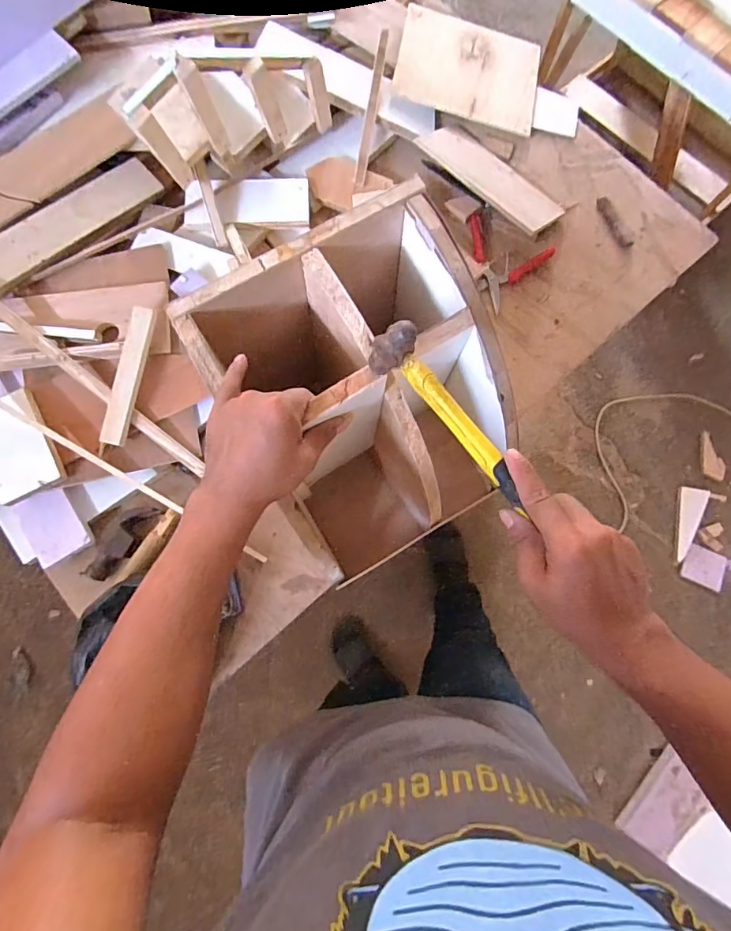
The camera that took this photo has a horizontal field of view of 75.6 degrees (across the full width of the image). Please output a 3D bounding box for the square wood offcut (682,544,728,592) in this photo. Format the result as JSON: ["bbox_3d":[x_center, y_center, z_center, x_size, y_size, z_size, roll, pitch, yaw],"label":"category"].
[{"bbox_3d":[1.051,0.316,1.459,0.128,0.015,0.111,24,77,5],"label":"square wood offcut"}]

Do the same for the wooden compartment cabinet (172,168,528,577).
[{"bbox_3d":[0.008,-0.064,0.585,0.275,0.318,0.312,-30,81,-4],"label":"wooden compartment cabinet"}]

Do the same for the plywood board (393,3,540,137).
[{"bbox_3d":[0.196,-0.748,0.882,0.265,0.018,0.217,12,80,-4],"label":"plywood board"}]

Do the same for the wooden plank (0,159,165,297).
[{"bbox_3d":[-0.471,-0.376,0.740,0.078,0.025,0.333,39,68,7],"label":"wooden plank"}]

